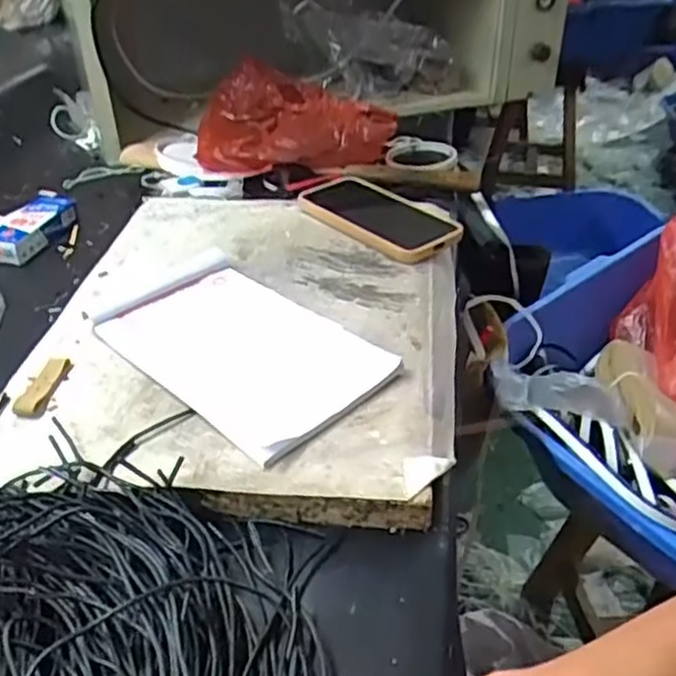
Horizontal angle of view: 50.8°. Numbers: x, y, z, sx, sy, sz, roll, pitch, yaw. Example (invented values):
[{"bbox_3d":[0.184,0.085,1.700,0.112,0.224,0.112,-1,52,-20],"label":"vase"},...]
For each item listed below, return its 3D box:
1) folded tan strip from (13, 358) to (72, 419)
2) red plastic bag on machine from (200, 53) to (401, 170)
[{"bbox_3d":[-0.205,0.033,0.493,0.019,0.006,0.061,2,35,5],"label":"folded tan strip"},{"bbox_3d":[-0.053,-0.291,0.940,0.252,0.071,0.263,-1,35,-1],"label":"red plastic bag on machine"}]

